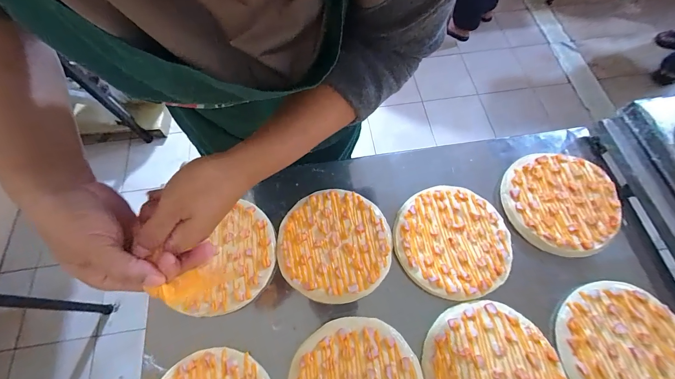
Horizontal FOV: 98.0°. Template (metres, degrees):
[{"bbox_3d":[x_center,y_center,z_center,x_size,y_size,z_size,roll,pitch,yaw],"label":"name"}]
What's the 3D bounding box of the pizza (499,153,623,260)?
[{"bbox_3d":[0.411,0.018,0.540,0.194,0.020,0.183,0,66,1],"label":"pizza"}]

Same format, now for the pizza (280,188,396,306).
[{"bbox_3d":[-0.006,0.093,0.518,0.195,0.007,0.192,0,66,1],"label":"pizza"}]

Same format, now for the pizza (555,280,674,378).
[{"bbox_3d":[0.455,0.257,0.459,0.201,0.025,0.210,0,66,1],"label":"pizza"}]

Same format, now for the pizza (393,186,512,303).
[{"bbox_3d":[0.205,0.089,0.523,0.194,0.014,0.195,0,66,1],"label":"pizza"}]

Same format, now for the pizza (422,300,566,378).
[{"bbox_3d":[0.234,0.274,0.433,0.193,0.011,0.192,19,68,9],"label":"pizza"}]

